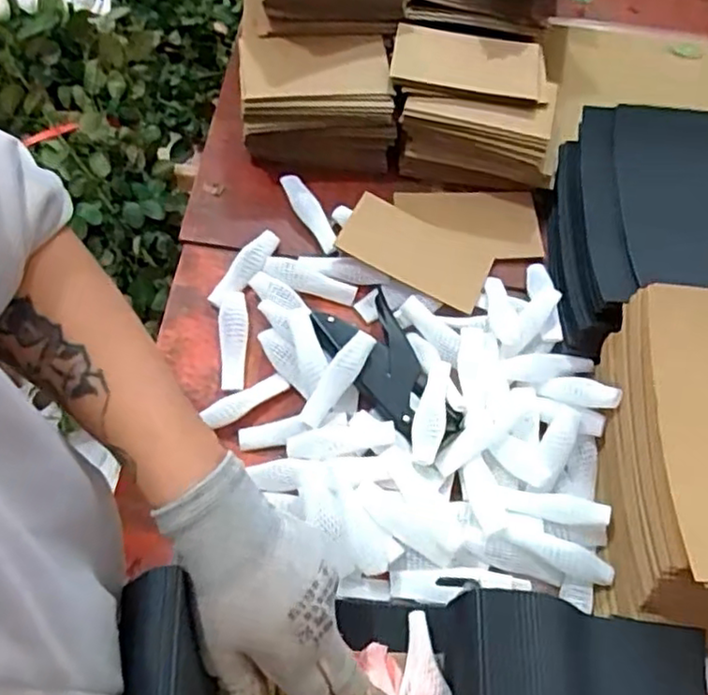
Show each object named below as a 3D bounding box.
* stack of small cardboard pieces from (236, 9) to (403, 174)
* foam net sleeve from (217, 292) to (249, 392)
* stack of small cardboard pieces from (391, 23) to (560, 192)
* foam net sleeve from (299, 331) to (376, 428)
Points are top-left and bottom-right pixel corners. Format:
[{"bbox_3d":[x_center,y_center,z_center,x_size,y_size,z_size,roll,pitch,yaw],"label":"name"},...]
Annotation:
[{"bbox_3d":[-0.037,-0.243,0.658,0.144,0.087,0.120,-1,65,-6],"label":"stack of small cardboard pieces"},{"bbox_3d":[-0.105,-0.006,0.576,0.025,0.014,0.089,-2,65,-6],"label":"foam net sleeve"},{"bbox_3d":[0.113,-0.231,0.660,0.169,0.093,0.122,13,65,1],"label":"stack of small cardboard pieces"},{"bbox_3d":[-0.015,0.025,0.552,0.024,0.010,0.088,35,87,17],"label":"foam net sleeve"}]

